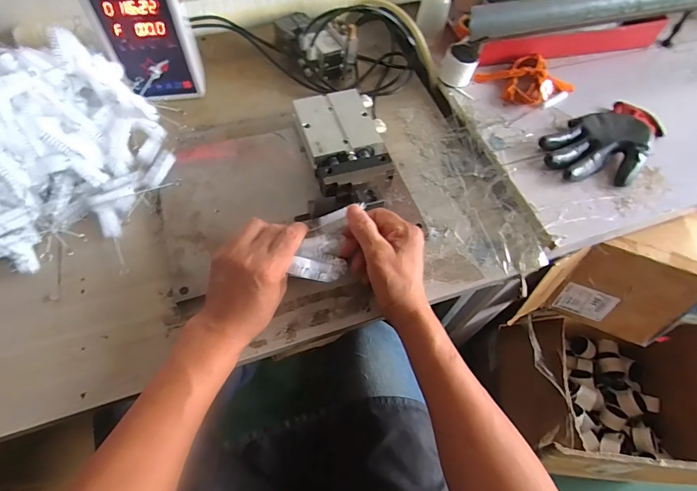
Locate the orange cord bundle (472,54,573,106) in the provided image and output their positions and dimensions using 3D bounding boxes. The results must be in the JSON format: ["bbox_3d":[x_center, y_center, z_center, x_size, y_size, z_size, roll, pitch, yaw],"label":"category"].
[{"bbox_3d":[0.285,-0.265,0.621,0.122,0.022,0.095,-23,64,-15],"label":"orange cord bundle"}]

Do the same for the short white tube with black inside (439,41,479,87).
[{"bbox_3d":[0.175,-0.285,0.615,0.053,0.048,0.046,19,61,8],"label":"short white tube with black inside"}]

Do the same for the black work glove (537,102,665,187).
[{"bbox_3d":[0.375,-0.149,0.561,0.205,0.029,0.115,-34,67,-20],"label":"black work glove"}]

